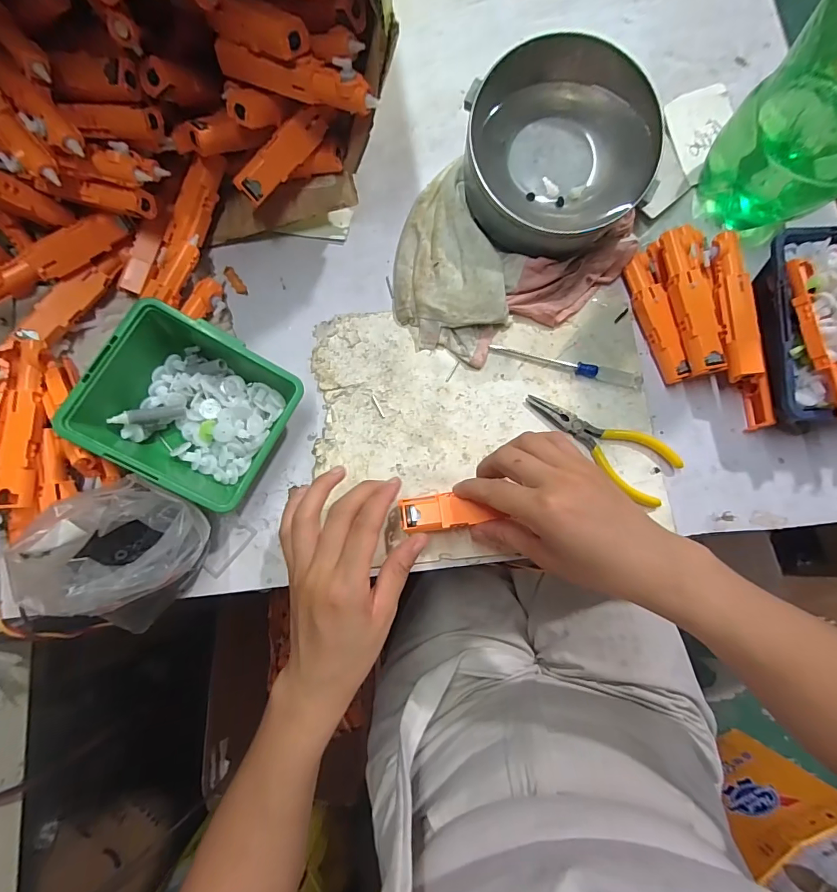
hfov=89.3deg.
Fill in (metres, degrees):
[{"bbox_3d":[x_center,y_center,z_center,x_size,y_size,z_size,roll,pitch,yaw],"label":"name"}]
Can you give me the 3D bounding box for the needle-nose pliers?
[{"bbox_3d":[0.152,-0.009,0.343,0.050,0.010,0.127,-44,81,-6],"label":"needle-nose pliers"}]

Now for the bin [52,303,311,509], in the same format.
[{"bbox_3d":[-0.161,-0.027,0.311,0.120,0.070,0.109,25,81,6],"label":"bin"}]

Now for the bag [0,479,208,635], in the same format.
[{"bbox_3d":[-0.195,0.071,0.285,0.102,0.082,0.080,-42,81,-6],"label":"bag"}]

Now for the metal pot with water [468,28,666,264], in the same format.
[{"bbox_3d":[0.109,-0.229,0.342,0.137,0.085,0.128,0,81,0],"label":"metal pot with water"}]

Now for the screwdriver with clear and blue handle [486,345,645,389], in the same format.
[{"bbox_3d":[0.123,-0.068,0.353,0.127,0.010,0.012,14,80,4],"label":"screwdriver with clear and blue handle"}]

